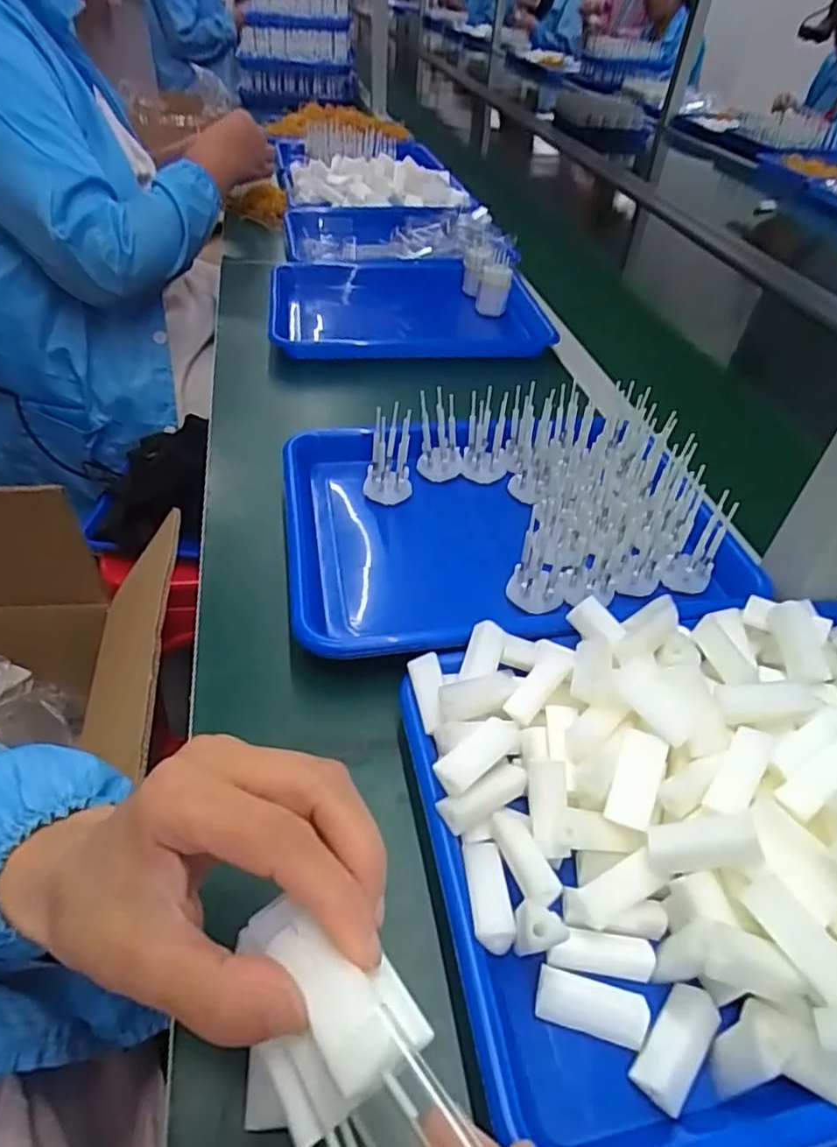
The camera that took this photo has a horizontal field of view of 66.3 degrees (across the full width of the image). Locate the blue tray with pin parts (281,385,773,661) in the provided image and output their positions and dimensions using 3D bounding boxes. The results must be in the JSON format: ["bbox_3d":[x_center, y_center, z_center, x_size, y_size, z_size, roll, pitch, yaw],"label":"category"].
[{"bbox_3d":[0.069,-0.048,0.481,0.318,0.082,0.245,-1,44,-7],"label":"blue tray with pin parts"}]

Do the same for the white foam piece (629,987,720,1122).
[{"bbox_3d":[0.108,0.196,0.267,0.021,0.013,0.045,32,50,25],"label":"white foam piece"}]

